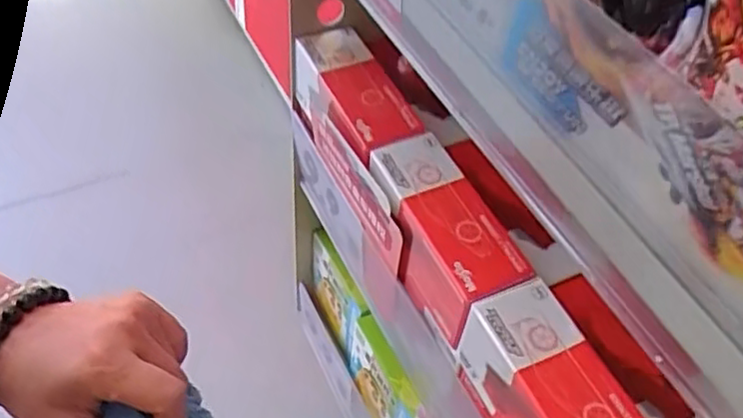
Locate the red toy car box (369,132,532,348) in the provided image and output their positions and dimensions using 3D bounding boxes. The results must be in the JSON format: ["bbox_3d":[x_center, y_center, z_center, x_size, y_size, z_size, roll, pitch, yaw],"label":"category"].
[{"bbox_3d":[0.030,0.012,0.308,0.032,0.041,0.083,-20,54,-19],"label":"red toy car box"}]

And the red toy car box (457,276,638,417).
[{"bbox_3d":[0.068,0.075,0.262,0.031,0.042,0.085,-19,54,-18],"label":"red toy car box"}]

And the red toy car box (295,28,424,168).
[{"bbox_3d":[-0.008,-0.051,0.353,0.032,0.034,0.088,-18,53,-17],"label":"red toy car box"}]

